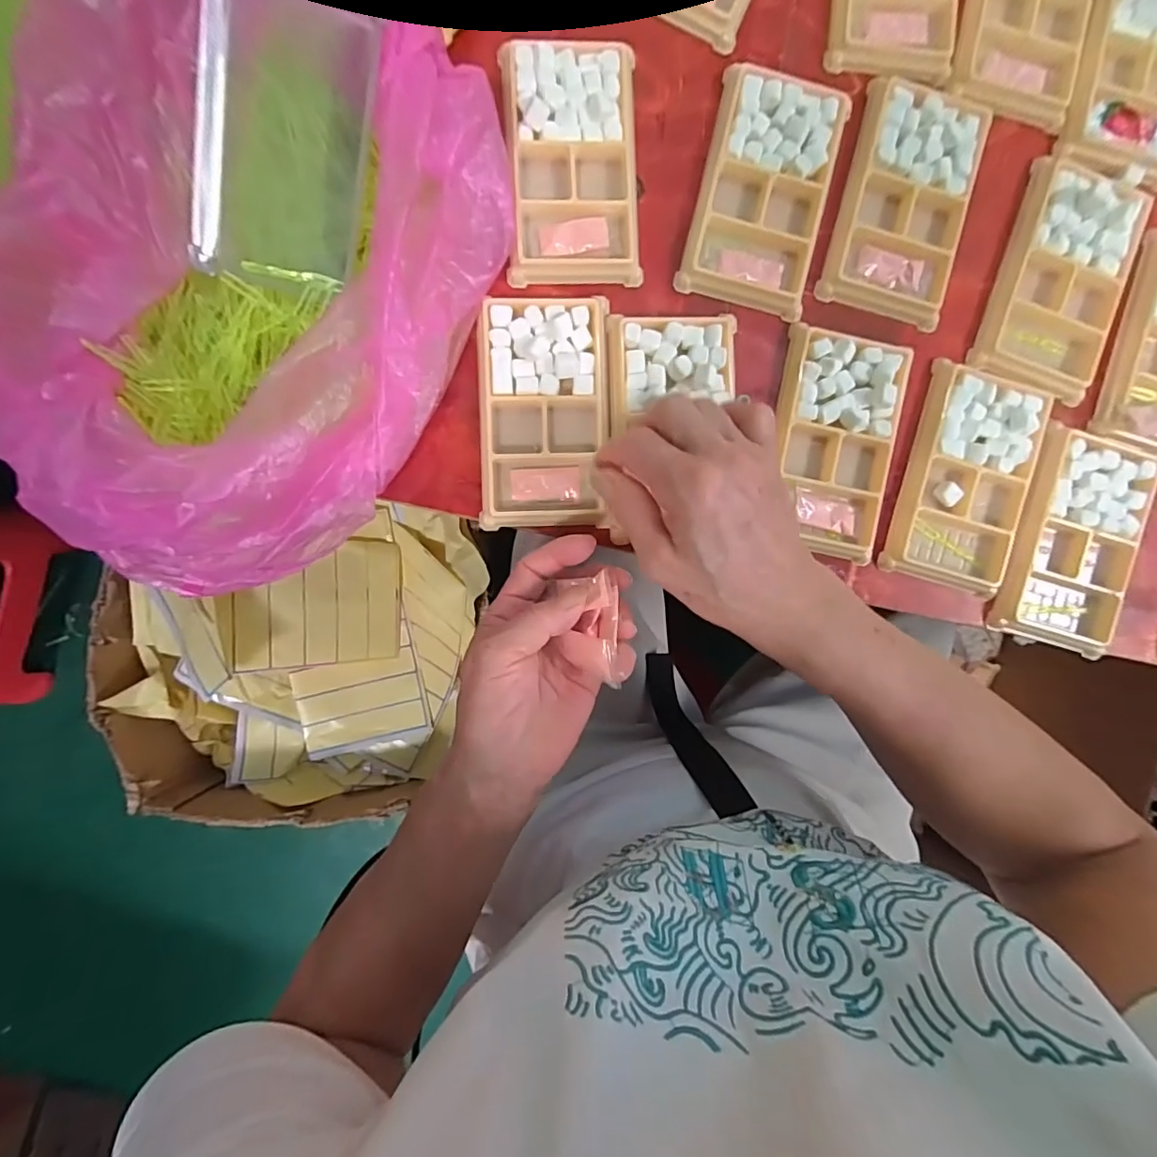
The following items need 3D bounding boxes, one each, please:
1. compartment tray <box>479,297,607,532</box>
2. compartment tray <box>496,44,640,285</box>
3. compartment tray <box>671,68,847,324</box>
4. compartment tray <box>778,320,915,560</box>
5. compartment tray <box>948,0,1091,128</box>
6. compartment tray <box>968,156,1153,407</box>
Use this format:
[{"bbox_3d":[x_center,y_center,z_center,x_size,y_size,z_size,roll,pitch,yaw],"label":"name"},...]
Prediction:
[{"bbox_3d":[-0.020,-0.099,0.318,0.076,0.015,0.134,0,92,-3],"label":"compartment tray"},{"bbox_3d":[-0.003,-0.247,0.315,0.077,0.016,0.134,-2,92,-3],"label":"compartment tray"},{"bbox_3d":[0.115,-0.238,0.323,0.077,0.011,0.138,13,91,-4],"label":"compartment tray"},{"bbox_3d":[0.159,-0.083,0.330,0.073,0.015,0.133,9,91,-4],"label":"compartment tray"},{"bbox_3d":[0.280,-0.356,0.331,0.075,0.015,0.131,10,91,-4],"label":"compartment tray"},{"bbox_3d":[0.308,-0.187,0.336,0.079,0.020,0.137,18,91,-4],"label":"compartment tray"}]

